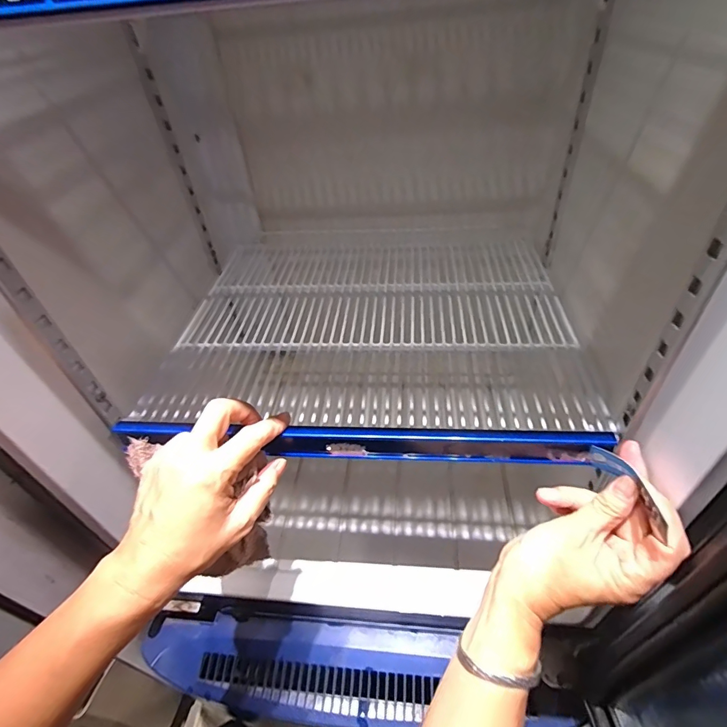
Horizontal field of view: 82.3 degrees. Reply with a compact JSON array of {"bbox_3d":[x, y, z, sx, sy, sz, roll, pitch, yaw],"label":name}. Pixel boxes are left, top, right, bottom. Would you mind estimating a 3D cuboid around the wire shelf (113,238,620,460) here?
[{"bbox_3d":[0.007,-0.053,0.470,0.419,0.028,0.376,0,42,7],"label":"wire shelf"}]

